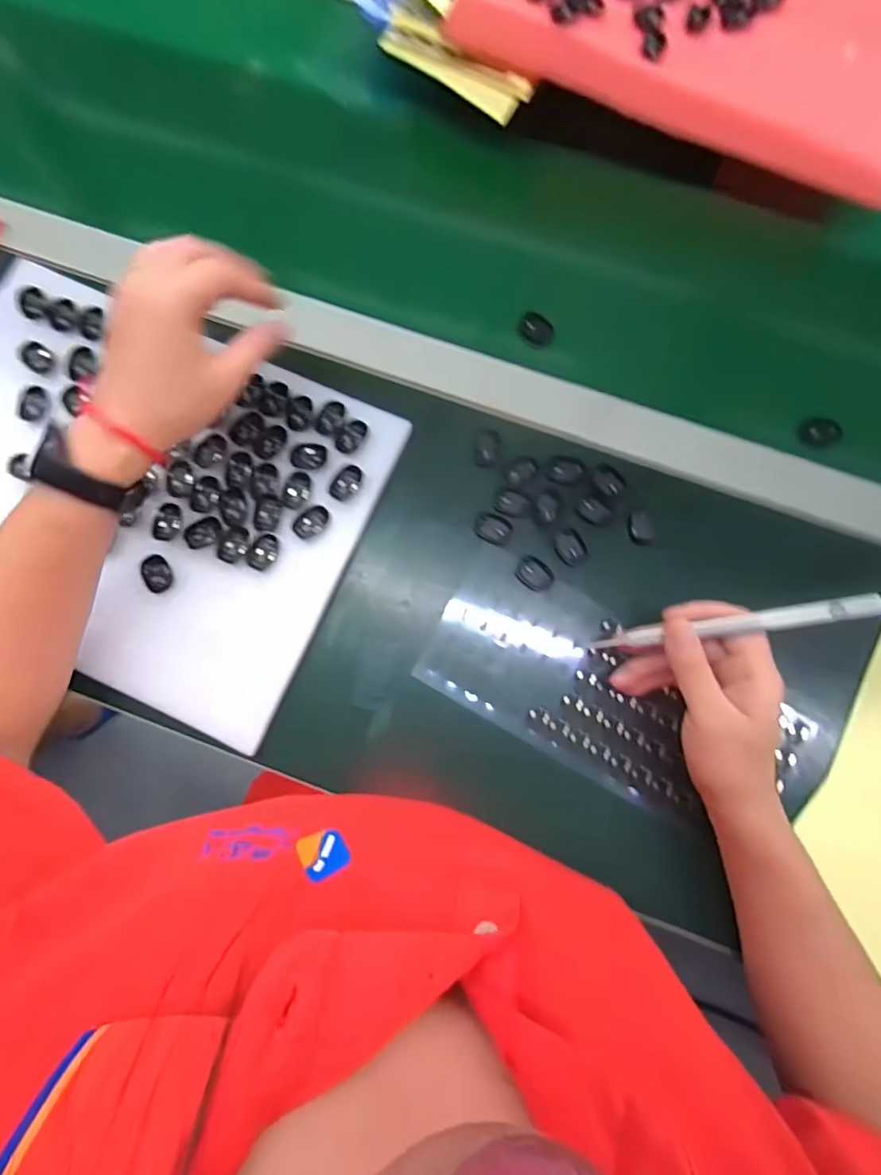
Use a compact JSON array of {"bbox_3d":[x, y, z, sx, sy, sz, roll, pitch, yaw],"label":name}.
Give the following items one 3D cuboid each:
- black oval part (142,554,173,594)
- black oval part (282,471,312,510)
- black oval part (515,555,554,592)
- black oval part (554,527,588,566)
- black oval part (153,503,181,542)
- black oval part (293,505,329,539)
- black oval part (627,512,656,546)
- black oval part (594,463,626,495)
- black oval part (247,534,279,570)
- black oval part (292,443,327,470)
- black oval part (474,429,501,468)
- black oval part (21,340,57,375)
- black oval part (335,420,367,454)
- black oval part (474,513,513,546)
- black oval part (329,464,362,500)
[{"bbox_3d":[-0.199,-0.010,0.358,0.018,0.004,0.027,-23,80,-3],"label":"black oval part"},{"bbox_3d":[-0.103,-0.070,0.366,0.020,0.004,0.027,8,80,2],"label":"black oval part"},{"bbox_3d":[0.068,-0.010,0.365,0.028,0.004,0.021,39,82,7],"label":"black oval part"},{"bbox_3d":[0.094,-0.030,0.368,0.021,0.004,0.025,-31,81,-5],"label":"black oval part"},{"bbox_3d":[-0.195,-0.047,0.364,0.017,0.005,0.027,11,80,3],"label":"black oval part"},{"bbox_3d":[-0.092,-0.047,0.362,0.018,0.004,0.026,43,83,8],"label":"black oval part"},{"bbox_3d":[0.146,-0.042,0.369,0.017,0.006,0.026,-9,80,-1],"label":"black oval part"},{"bbox_3d":[0.125,-0.081,0.378,0.019,0.004,0.024,-40,82,-6],"label":"black oval part"},{"bbox_3d":[-0.125,-0.025,0.362,0.020,0.004,0.026,36,82,7],"label":"black oval part"},{"bbox_3d":[-0.096,-0.096,0.369,0.025,0.004,0.019,4,80,2],"label":"black oval part"},{"bbox_3d":[0.035,-0.104,0.379,0.019,0.004,0.028,5,80,2],"label":"black oval part"},{"bbox_3d":[-0.303,-0.173,0.382,0.026,0.010,0.019,41,83,7],"label":"black oval part"},{"bbox_3d":[-0.065,-0.111,0.371,0.017,0.004,0.027,34,82,6],"label":"black oval part"},{"bbox_3d":[0.039,-0.044,0.374,0.027,0.004,0.021,28,81,5],"label":"black oval part"},{"bbox_3d":[-0.068,-0.076,0.365,0.018,0.004,0.027,28,81,6],"label":"black oval part"}]

